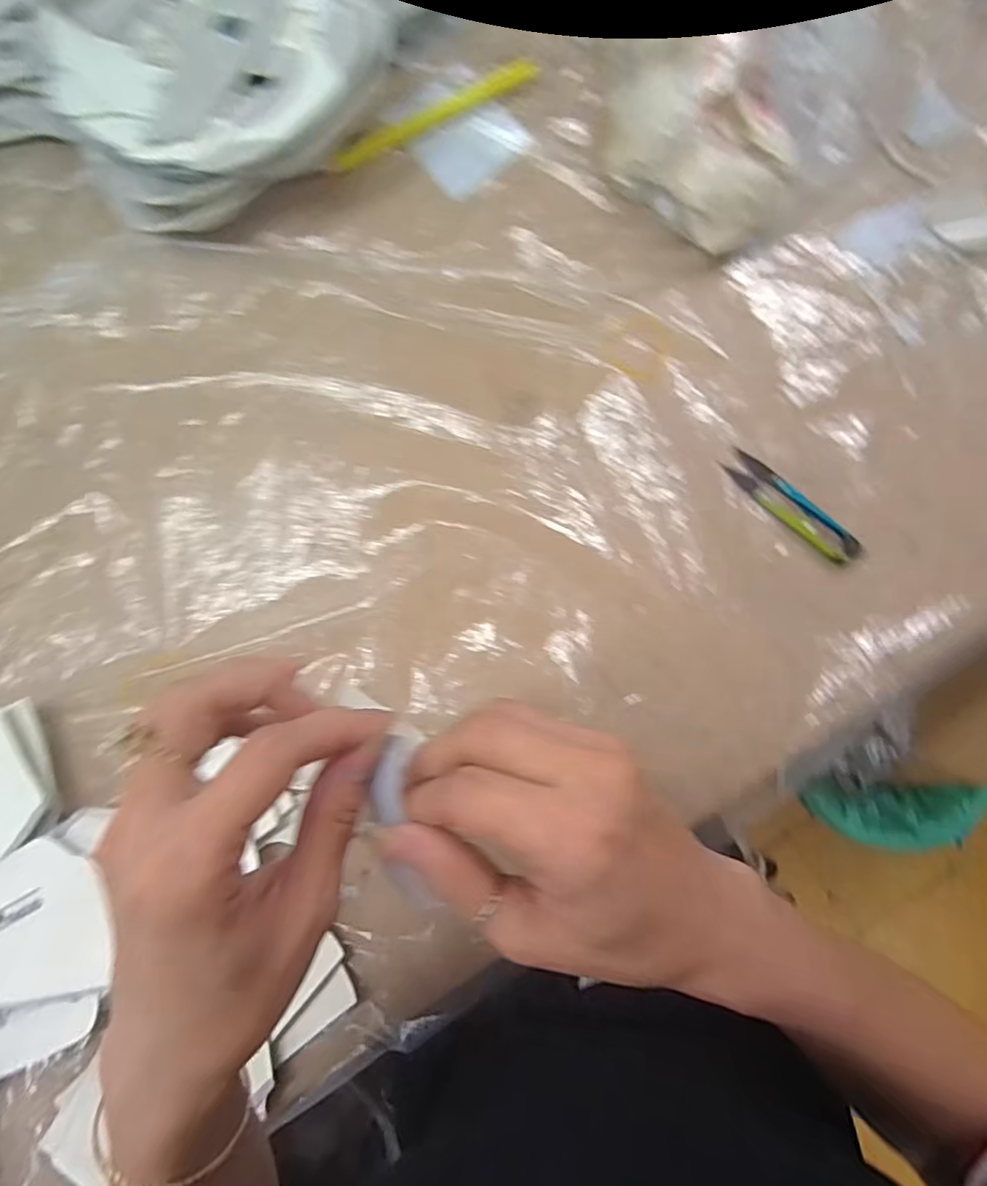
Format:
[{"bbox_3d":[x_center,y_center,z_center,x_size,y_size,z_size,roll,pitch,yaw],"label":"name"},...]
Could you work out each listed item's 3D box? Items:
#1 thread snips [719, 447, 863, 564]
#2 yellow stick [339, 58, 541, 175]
[{"bbox_3d":[0.185,-0.054,0.365,0.093,0.008,0.020,44,88,6],"label":"thread snips"},{"bbox_3d":[-0.040,-0.336,0.413,0.150,0.004,0.018,-26,83,1],"label":"yellow stick"}]

